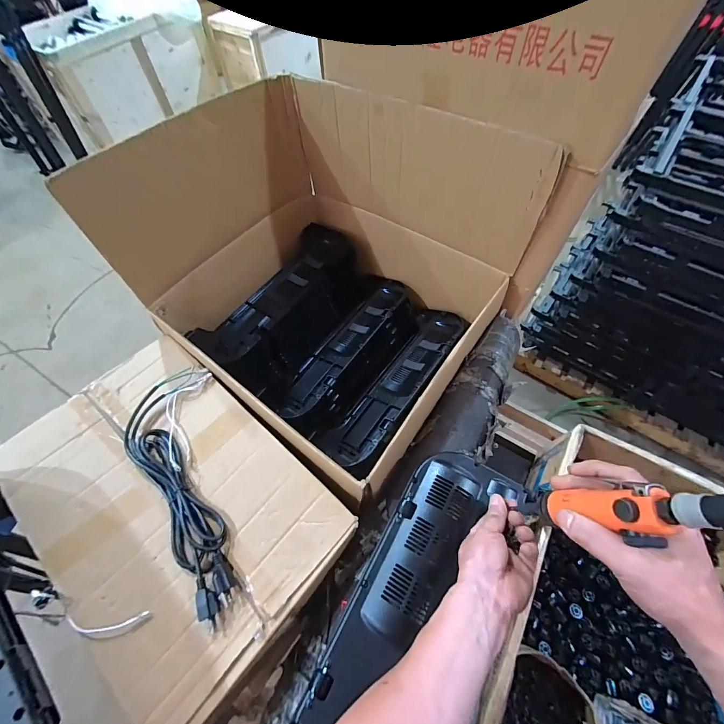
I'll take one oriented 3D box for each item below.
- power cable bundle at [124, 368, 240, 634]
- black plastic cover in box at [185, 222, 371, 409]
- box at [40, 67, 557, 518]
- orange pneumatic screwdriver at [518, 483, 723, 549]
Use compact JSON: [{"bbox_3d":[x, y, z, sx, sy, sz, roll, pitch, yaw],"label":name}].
[{"bbox_3d":[-0.300,0.196,0.537,0.144,0.025,0.396,-16,60,-8],"label":"power cable bundle"},{"bbox_3d":[-0.173,-0.129,0.879,0.238,0.167,0.453,32,65,19],"label":"black plastic cover in box"},{"bbox_3d":[-0.078,-0.164,0.702,0.575,0.469,0.550,34,65,20],"label":"box"},{"bbox_3d":[0.240,0.140,0.314,0.037,0.229,0.037,33,63,-3],"label":"orange pneumatic screwdriver"}]

